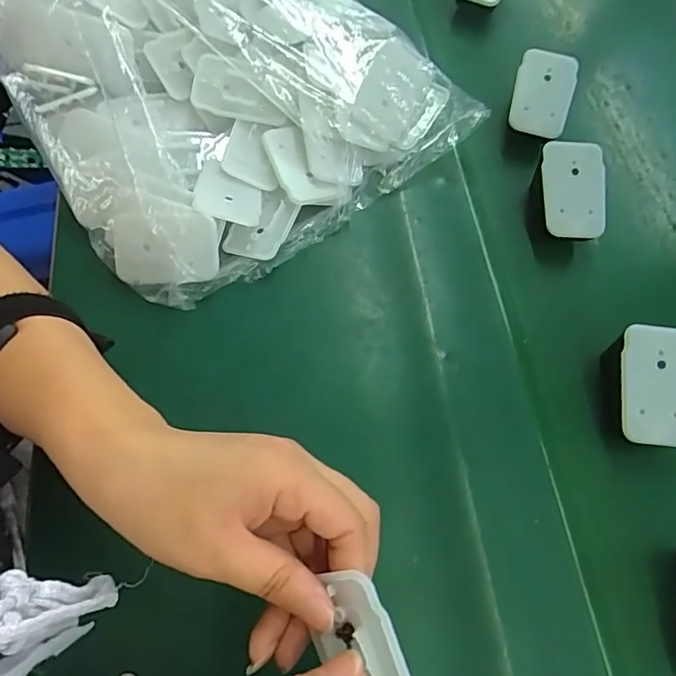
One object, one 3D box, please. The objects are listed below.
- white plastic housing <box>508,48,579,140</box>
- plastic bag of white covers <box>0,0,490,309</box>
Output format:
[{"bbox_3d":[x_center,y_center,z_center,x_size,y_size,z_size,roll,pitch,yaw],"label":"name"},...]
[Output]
[{"bbox_3d":[0.156,-0.185,0.401,0.044,0.013,0.060,13,99,5],"label":"white plastic housing"},{"bbox_3d":[-0.099,-0.208,0.393,0.276,0.085,0.315,-33,71,-16],"label":"plastic bag of white covers"}]

